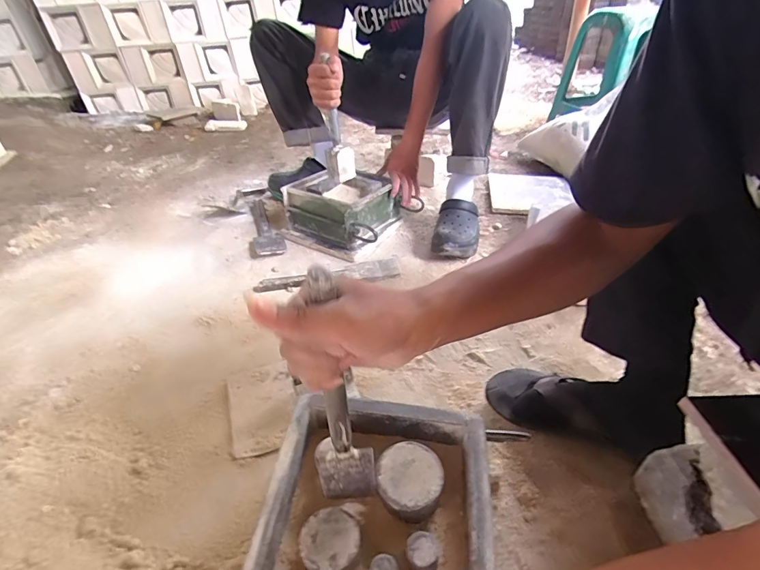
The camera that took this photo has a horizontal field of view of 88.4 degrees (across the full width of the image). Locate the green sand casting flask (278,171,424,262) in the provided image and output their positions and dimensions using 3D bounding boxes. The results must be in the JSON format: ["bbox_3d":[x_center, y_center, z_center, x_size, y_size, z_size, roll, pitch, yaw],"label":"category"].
[{"bbox_3d":[-0.084,-0.198,1.046,0.261,0.136,0.259,23,42,26],"label":"green sand casting flask"}]

